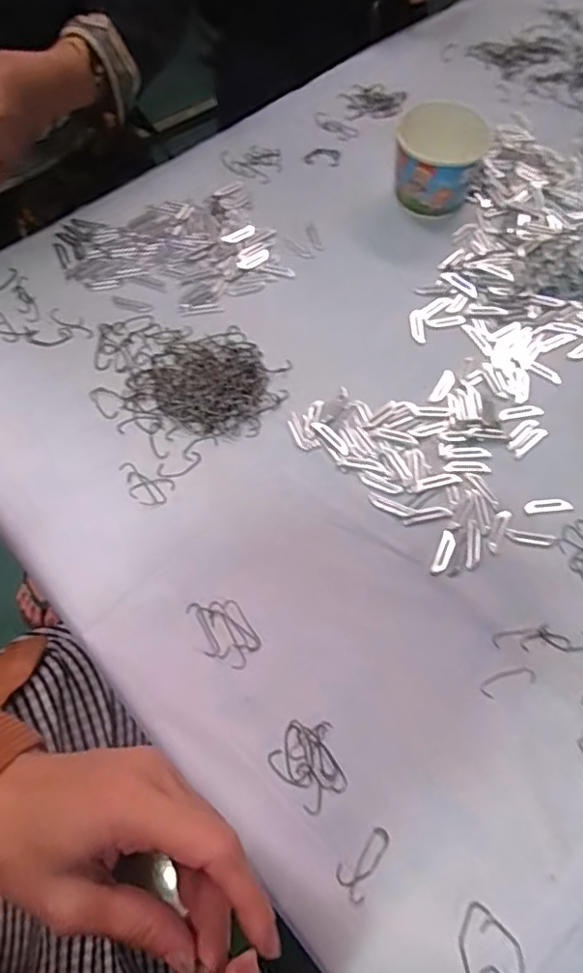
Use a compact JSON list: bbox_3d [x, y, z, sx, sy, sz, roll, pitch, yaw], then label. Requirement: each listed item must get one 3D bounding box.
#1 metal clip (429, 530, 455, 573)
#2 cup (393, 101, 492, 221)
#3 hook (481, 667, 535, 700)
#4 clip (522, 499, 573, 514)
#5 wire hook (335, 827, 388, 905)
[{"bbox_3d":[0.122,0.053,0.450,0.013,0.004,0.040,23,66,9],"label":"metal clip"},{"bbox_3d":[0.151,-0.340,0.588,0.084,0.080,0.079,1,65,-1],"label":"cup"},{"bbox_3d":[0.158,0.142,0.410,0.042,0.004,0.013,-19,67,-10],"label":"hook"},{"bbox_3d":[0.216,0.016,0.472,0.040,0.004,0.012,-5,65,-4],"label":"clip"},{"bbox_3d":[0.045,0.238,0.359,0.022,0.004,0.044,31,68,13],"label":"wire hook"}]

